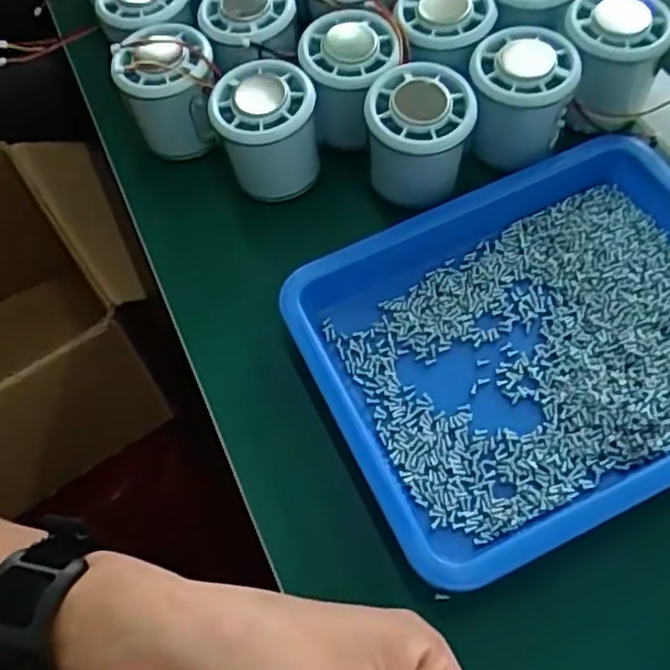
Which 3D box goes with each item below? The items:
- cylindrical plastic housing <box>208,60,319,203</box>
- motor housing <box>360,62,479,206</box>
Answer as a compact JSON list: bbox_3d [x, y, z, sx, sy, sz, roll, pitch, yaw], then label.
[{"bbox_3d":[-0.038,-0.112,0.403,0.054,0.058,0.047,-4,61,1],"label":"cylindrical plastic housing"},{"bbox_3d":[0.046,-0.106,0.389,0.052,0.060,0.053,-1,61,3],"label":"motor housing"}]

